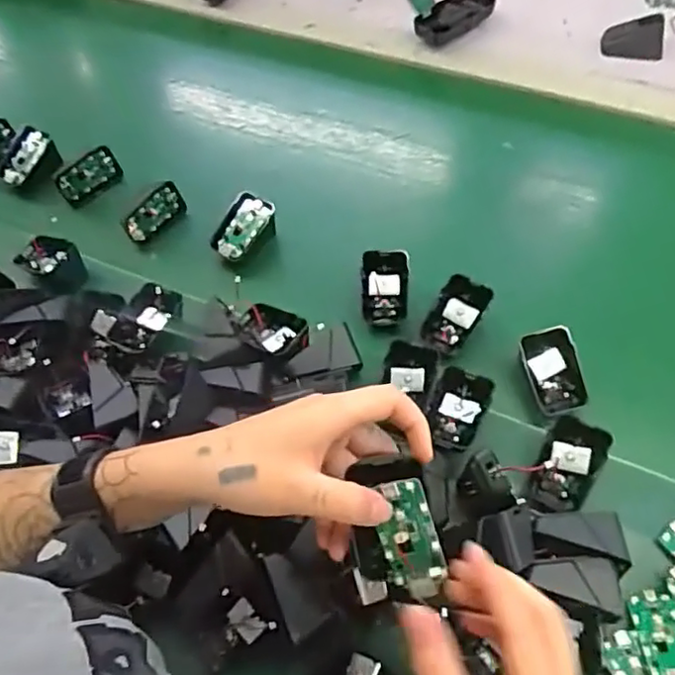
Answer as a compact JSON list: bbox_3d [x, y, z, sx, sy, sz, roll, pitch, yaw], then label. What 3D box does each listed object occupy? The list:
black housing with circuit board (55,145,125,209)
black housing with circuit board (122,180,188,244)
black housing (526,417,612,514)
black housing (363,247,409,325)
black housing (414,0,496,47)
[{"bbox_3d":[-0.273,-0.177,0.685,0.069,0.050,0.023,-28,61,-11],"label":"black housing with circuit board"},{"bbox_3d":[-0.189,-0.128,0.647,0.069,0.045,0.015,-41,65,-18],"label":"black housing with circuit board"},{"bbox_3d":[0.176,0.101,0.473,0.041,0.031,0.068,24,64,17],"label":"black housing"},{"bbox_3d":[0.045,-0.045,0.574,0.042,0.030,0.065,-2,60,3],"label":"black housing"},{"bbox_3d":[0.146,-0.401,0.779,0.104,0.030,0.050,-39,64,-17],"label":"black housing"}]

